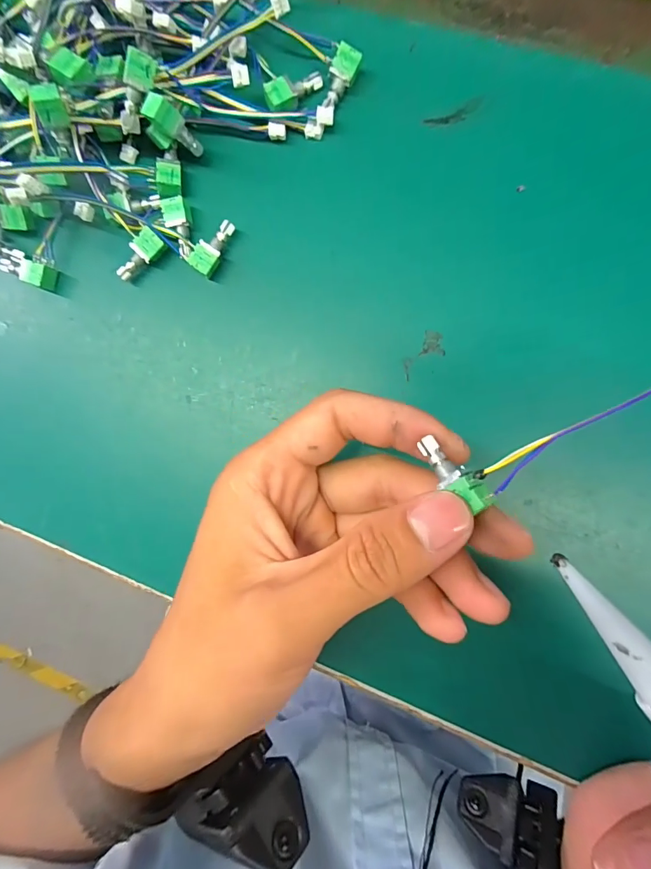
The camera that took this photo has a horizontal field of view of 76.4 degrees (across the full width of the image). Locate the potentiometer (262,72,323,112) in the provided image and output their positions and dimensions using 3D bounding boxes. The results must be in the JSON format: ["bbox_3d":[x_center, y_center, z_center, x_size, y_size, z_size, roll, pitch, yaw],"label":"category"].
[{"bbox_3d":[-0.015,-0.166,0.201,0.029,0.007,0.013,-28,87,-11],"label":"potentiometer"}]

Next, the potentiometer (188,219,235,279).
[{"bbox_3d":[-0.054,-0.091,0.201,0.011,0.009,0.028,30,92,7],"label":"potentiometer"}]

